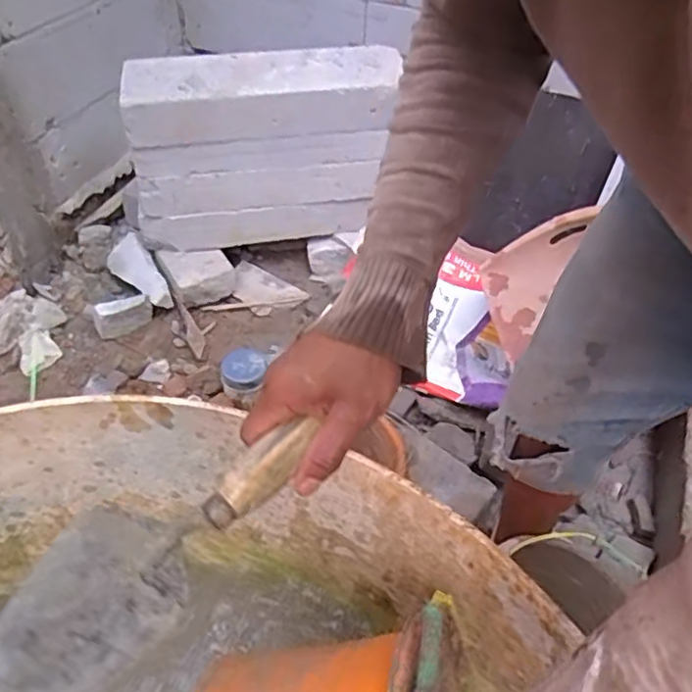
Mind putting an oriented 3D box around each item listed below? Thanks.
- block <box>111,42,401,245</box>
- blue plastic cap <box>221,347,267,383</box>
[{"bbox_3d":[-0.178,-0.433,1.439,0.574,0.383,0.170,-5,49,-10],"label":"block"},{"bbox_3d":[-0.209,0.037,1.297,0.087,0.016,0.093,3,48,-3],"label":"blue plastic cap"}]

